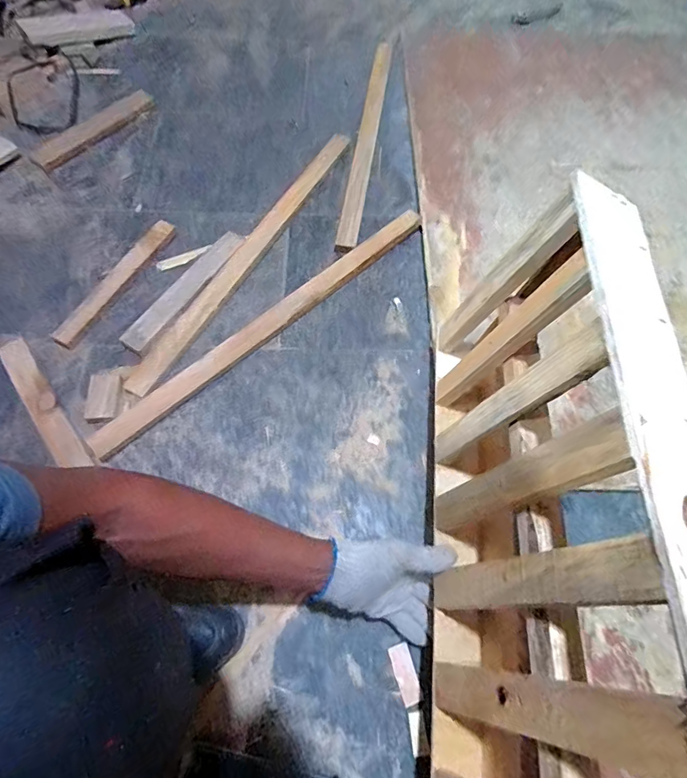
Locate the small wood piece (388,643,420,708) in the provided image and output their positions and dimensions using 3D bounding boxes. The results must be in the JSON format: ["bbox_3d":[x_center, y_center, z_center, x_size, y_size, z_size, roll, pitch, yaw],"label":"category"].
[{"bbox_3d":[0.074,0.336,0.508,0.023,0.004,0.061,-15,67,-9],"label":"small wood piece"}]

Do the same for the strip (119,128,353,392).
[{"bbox_3d":[-0.156,-0.257,0.766,0.048,0.012,0.653,27,67,10],"label":"strip"}]

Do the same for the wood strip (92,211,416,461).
[{"bbox_3d":[-0.109,-0.114,0.700,0.648,0.020,0.037,-40,73,-18],"label":"wood strip"}]

